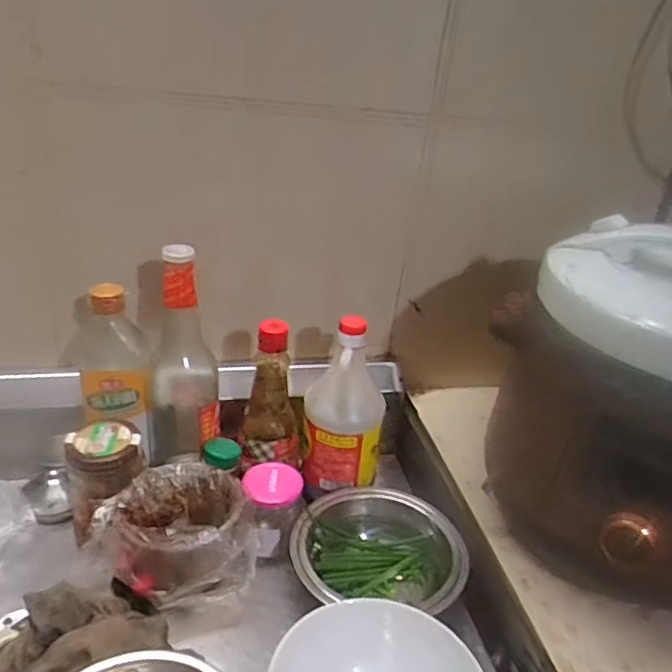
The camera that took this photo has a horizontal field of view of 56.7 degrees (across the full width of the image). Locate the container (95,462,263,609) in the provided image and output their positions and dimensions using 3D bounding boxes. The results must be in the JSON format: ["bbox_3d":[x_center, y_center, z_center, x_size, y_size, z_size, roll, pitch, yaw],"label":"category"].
[{"bbox_3d":[-0.146,0.196,0.588,0.128,0.097,0.130,-14,35,-35],"label":"container"}]

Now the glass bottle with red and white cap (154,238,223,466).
[{"bbox_3d":[-0.155,0.033,0.642,0.070,0.255,0.078,0,29,-14],"label":"glass bottle with red and white cap"}]

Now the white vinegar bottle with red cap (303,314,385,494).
[{"bbox_3d":[0.013,0.075,0.668,0.076,0.184,0.067,-8,32,-27],"label":"white vinegar bottle with red cap"}]

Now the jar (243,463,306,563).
[{"bbox_3d":[-0.066,0.179,0.633,0.059,0.079,0.067,-8,31,-27],"label":"jar"}]

